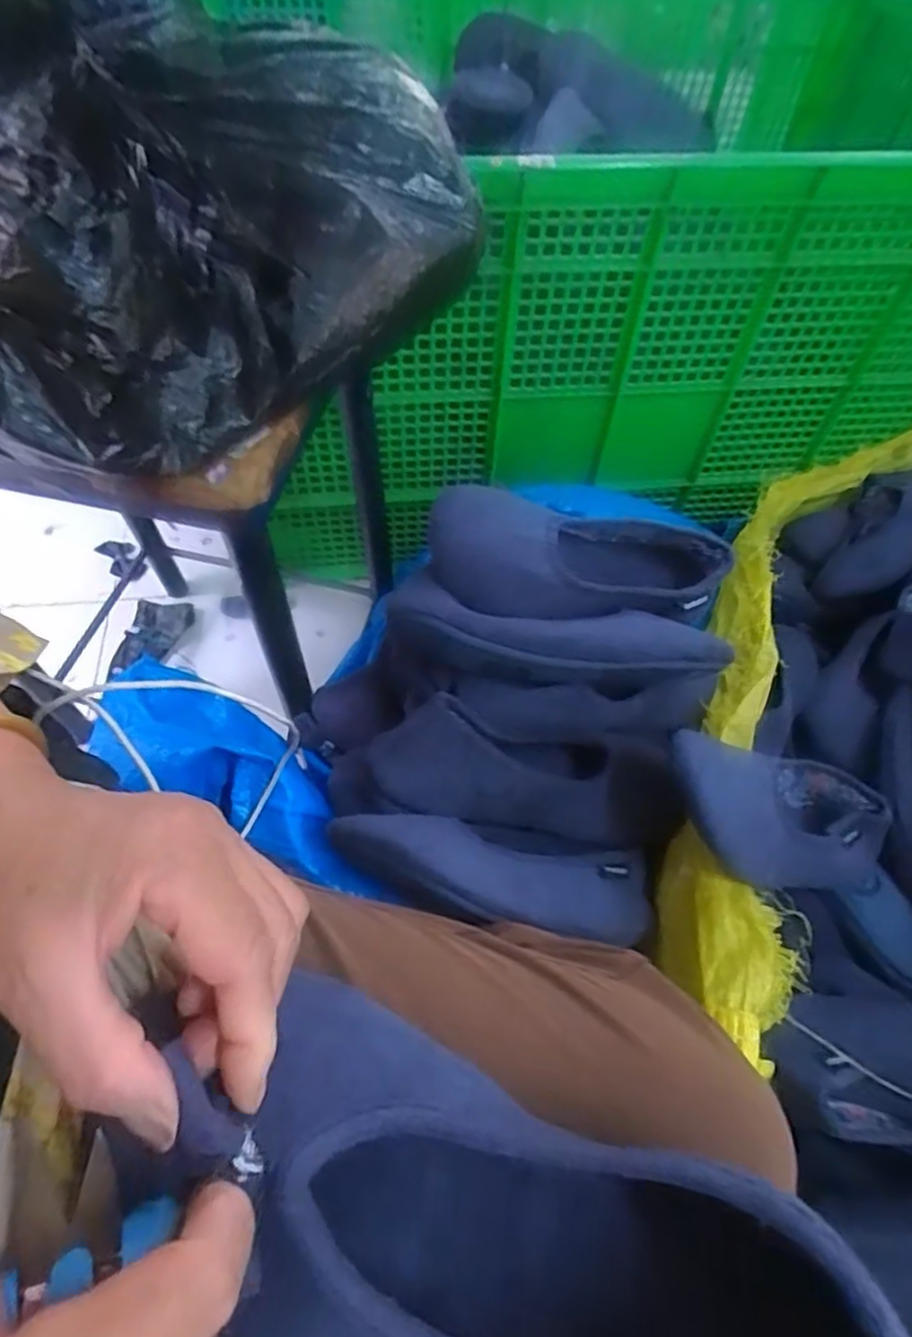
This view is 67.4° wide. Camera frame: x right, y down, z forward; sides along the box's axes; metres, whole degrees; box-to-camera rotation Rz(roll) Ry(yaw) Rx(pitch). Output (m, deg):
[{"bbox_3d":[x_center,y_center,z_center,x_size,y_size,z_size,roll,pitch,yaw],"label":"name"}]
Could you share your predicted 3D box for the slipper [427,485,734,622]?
[{"bbox_3d":[0.093,-0.087,0.504,0.235,0.056,0.105,-3,55,-28],"label":"slipper"}]

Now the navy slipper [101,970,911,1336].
[{"bbox_3d":[0.014,0.164,0.198,0.193,0.061,0.088,11,57,17],"label":"navy slipper"}]

